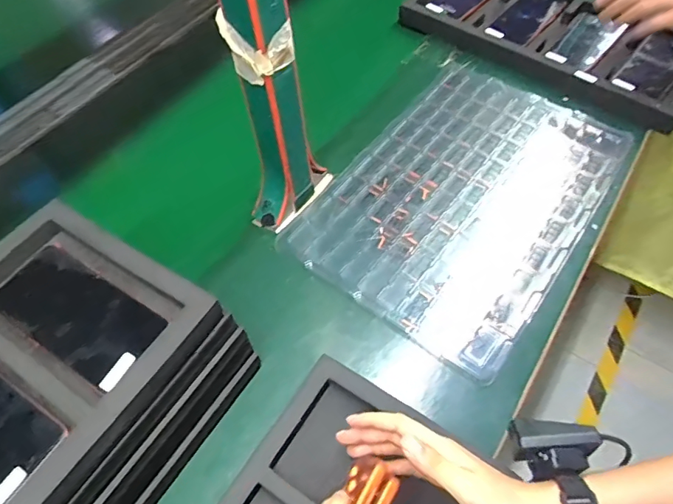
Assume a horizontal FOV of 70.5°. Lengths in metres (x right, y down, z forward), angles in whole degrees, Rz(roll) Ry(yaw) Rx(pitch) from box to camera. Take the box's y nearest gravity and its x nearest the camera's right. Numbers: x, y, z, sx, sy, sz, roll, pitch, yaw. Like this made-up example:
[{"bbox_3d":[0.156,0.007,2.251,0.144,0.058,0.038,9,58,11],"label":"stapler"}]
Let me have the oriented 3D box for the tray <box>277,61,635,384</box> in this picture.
[{"bbox_3d":[0.179,-0.089,0.654,0.308,0.017,0.465,30,62,23],"label":"tray"}]

